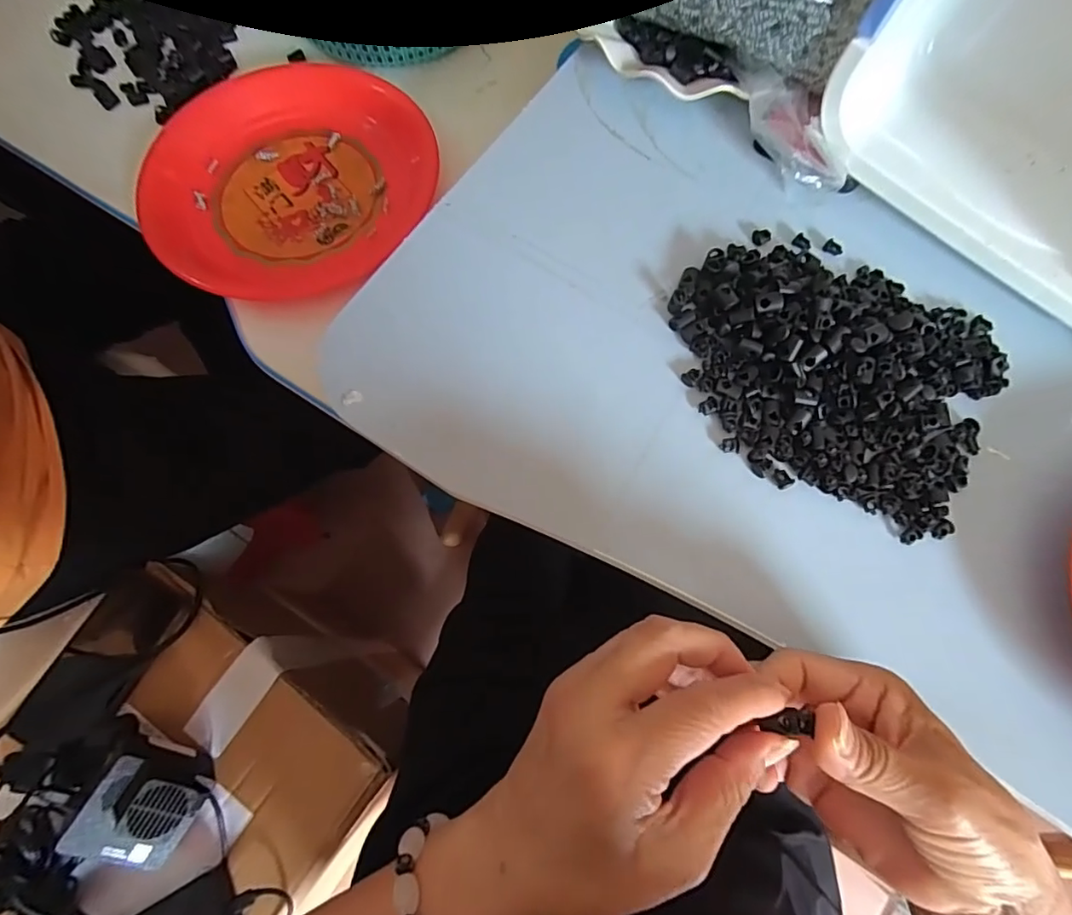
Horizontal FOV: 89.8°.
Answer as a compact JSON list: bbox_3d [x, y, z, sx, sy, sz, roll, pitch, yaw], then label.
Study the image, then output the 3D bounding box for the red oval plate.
[{"bbox_3d":[-0.211,-0.237,0.446,0.240,0.025,0.223,43,78,13],"label":"red oval plate"}]

